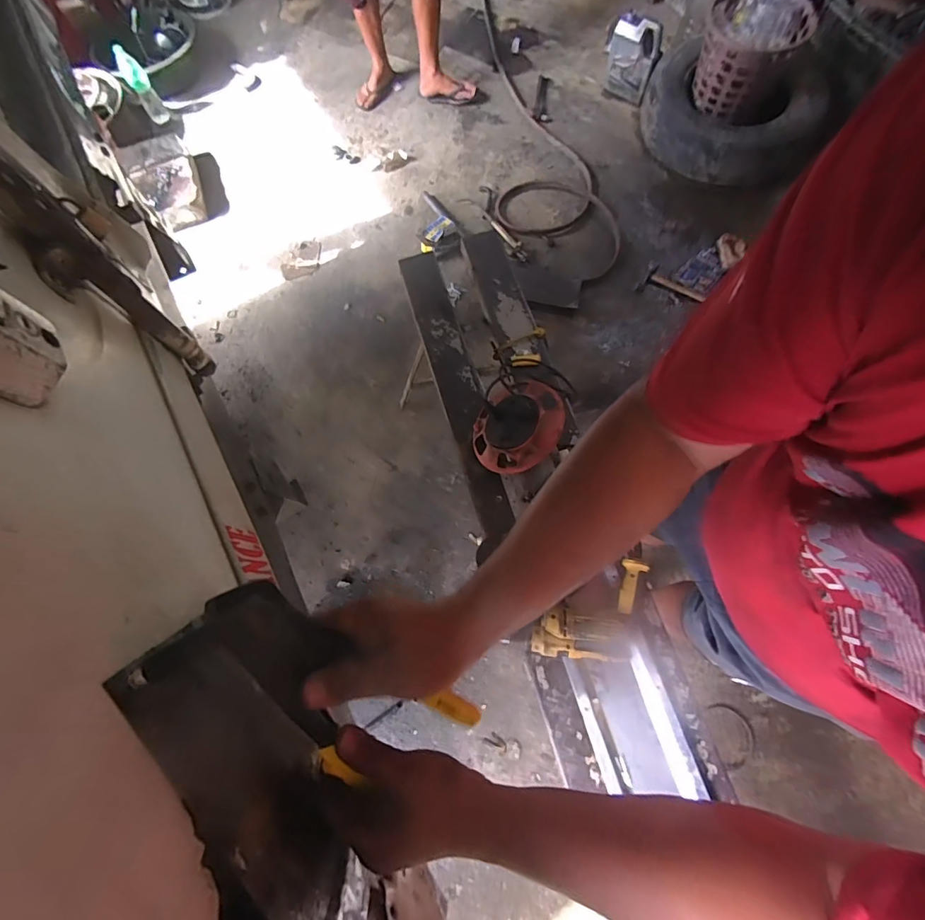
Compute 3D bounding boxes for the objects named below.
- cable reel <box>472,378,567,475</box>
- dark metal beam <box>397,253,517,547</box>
[{"bbox_3d":[0.117,-0.069,0.949,0.204,0.098,0.189,-43,61,10],"label":"cable reel"},{"bbox_3d":[-0.014,-0.188,1.040,0.095,0.054,0.745,-16,71,-4],"label":"dark metal beam"}]

